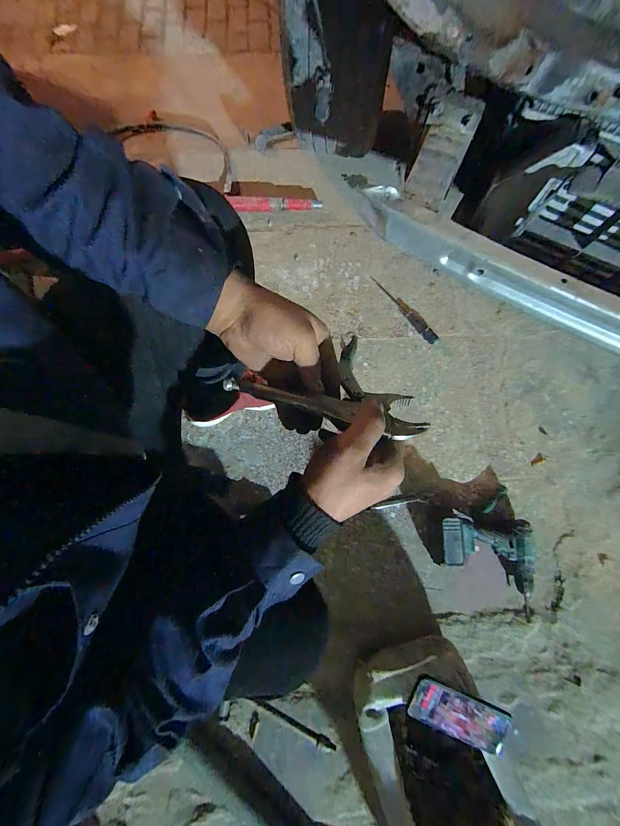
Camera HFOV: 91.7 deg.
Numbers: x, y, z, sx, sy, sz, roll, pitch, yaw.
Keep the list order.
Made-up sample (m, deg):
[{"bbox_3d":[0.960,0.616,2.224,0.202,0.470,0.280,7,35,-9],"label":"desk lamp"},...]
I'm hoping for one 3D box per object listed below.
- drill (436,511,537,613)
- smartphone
[{"bbox_3d":[0.403,0.335,0.692,0.237,0.075,0.190,8,78,0],"label":"drill"},{"bbox_3d":[0.252,0.516,0.512,0.158,0.016,0.077,22,92,2],"label":"smartphone"}]

